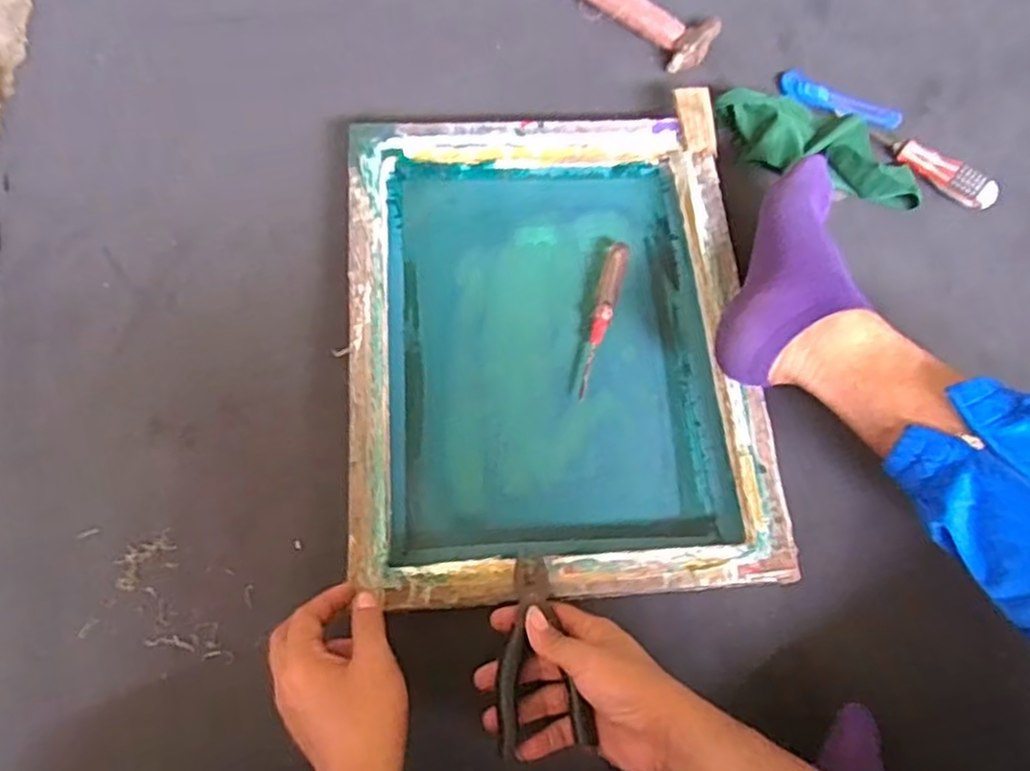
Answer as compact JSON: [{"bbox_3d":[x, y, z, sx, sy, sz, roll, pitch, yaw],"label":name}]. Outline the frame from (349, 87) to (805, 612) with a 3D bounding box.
[{"bbox_3d":[0.034,-0.045,0.654,0.348,0.044,0.455,-3,70,-3],"label":"frame"}]

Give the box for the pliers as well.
[{"bbox_3d":[0.022,0.198,0.539,0.064,0.012,0.139,1,65,-2],"label":"pliers"}]

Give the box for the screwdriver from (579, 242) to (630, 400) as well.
[{"bbox_3d":[0.082,-0.066,0.677,0.020,0.020,0.164,15,70,4],"label":"screwdriver"}]

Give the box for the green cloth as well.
[{"bbox_3d":[0.324,-0.255,0.763,0.231,0.038,0.095,25,71,7],"label":"green cloth"}]

